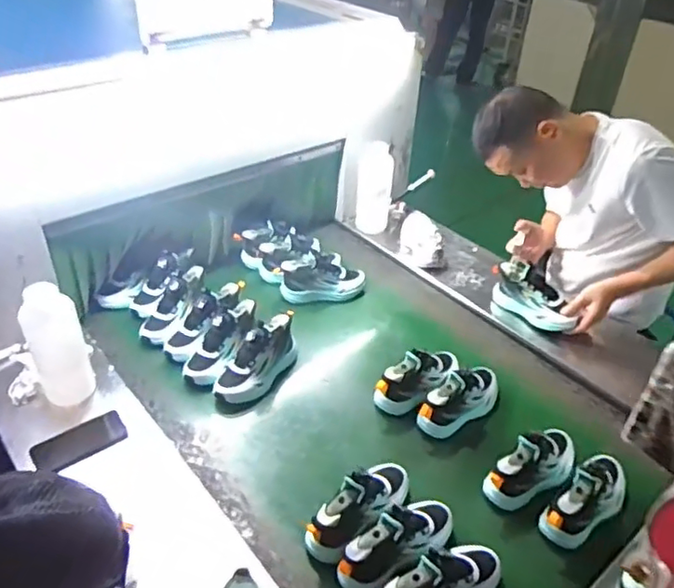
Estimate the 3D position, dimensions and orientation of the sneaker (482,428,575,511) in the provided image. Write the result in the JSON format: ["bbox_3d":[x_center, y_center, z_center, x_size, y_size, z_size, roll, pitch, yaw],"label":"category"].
[{"bbox_3d":[0.364,0.311,1.075,0.205,0.099,0.078,-23,44,-30],"label":"sneaker"}]

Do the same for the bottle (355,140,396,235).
[{"bbox_3d":[0.107,-0.295,1.668,0.094,0.240,0.075,6,37,4],"label":"bottle"}]

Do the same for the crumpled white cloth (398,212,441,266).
[{"bbox_3d":[0.230,-0.160,1.637,0.105,0.080,0.224,6,37,4],"label":"crumpled white cloth"}]

